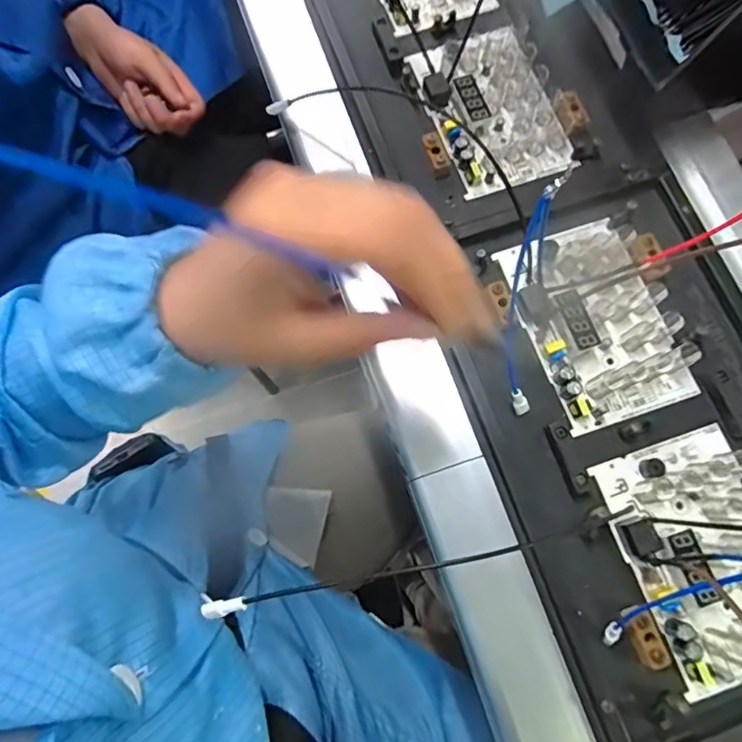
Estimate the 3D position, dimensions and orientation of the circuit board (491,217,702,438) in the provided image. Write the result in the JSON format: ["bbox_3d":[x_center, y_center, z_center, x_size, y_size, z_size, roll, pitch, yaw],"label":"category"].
[{"bbox_3d":[0.150,-0.036,0.343,0.088,0.020,0.134,-19,76,-5],"label":"circuit board"}]

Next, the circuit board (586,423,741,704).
[{"bbox_3d":[0.199,0.108,0.304,0.089,0.020,0.134,-16,76,-4],"label":"circuit board"}]

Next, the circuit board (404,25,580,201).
[{"bbox_3d":[0.091,-0.202,0.391,0.090,0.017,0.133,-16,76,-4],"label":"circuit board"}]

